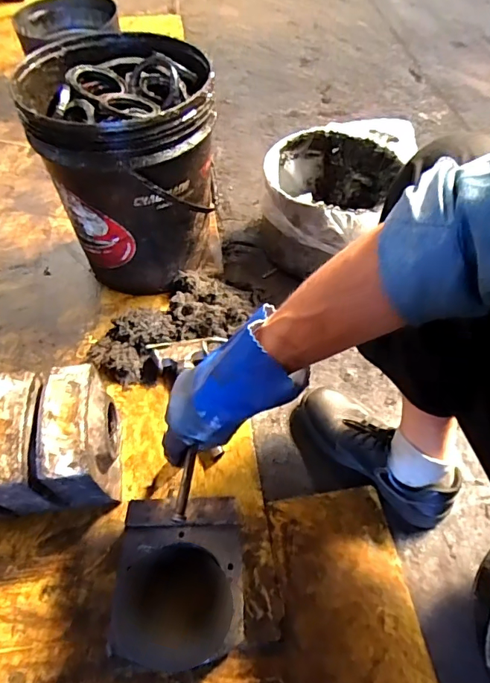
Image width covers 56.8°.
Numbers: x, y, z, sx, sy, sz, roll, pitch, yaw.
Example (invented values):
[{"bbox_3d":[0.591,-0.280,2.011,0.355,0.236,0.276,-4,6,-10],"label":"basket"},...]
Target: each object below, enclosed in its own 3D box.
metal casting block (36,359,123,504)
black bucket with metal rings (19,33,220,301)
[{"bbox_3d":[-0.228,0.143,0.655,0.087,0.189,0.157,-5,56,-4],"label":"metal casting block"},{"bbox_3d":[-0.211,-0.322,0.850,0.292,0.344,0.330,-6,56,-6],"label":"black bucket with metal rings"}]

